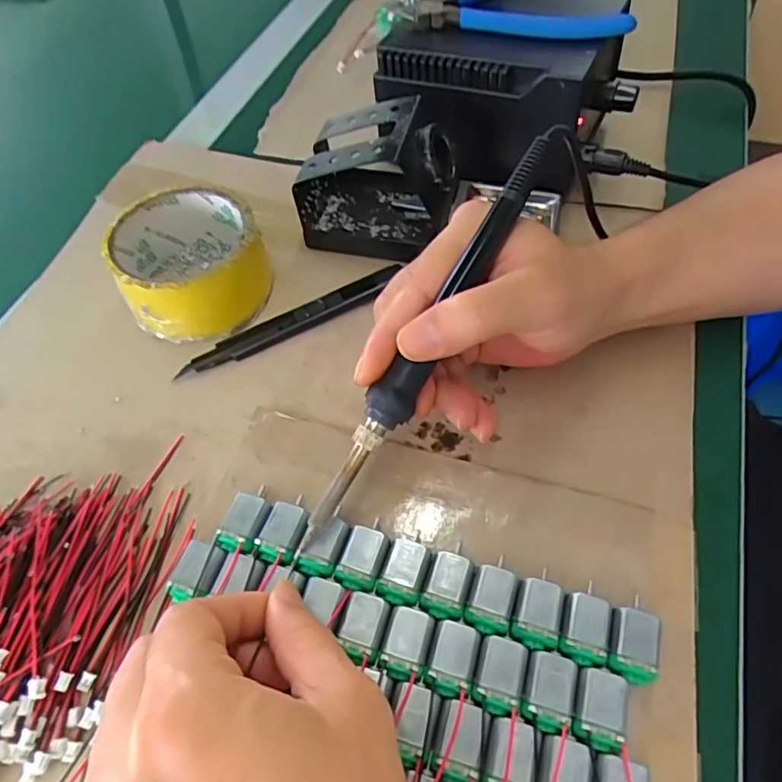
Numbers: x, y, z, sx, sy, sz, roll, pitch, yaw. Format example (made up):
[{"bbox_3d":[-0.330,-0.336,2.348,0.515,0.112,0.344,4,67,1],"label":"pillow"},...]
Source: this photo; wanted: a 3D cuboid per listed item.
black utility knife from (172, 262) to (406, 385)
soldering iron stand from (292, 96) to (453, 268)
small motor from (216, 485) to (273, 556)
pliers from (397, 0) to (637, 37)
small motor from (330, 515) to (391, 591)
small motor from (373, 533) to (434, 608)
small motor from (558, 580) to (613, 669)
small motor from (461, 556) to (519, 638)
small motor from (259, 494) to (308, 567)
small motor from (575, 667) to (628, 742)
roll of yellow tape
[{"bbox_3d":[-0.058,-0.041,0.332,0.140,0.013,0.017,-24,59,-13],"label":"black utility knife"},{"bbox_3d":[-0.006,-0.134,0.356,0.112,0.074,0.071,13,58,10],"label":"soldering iron stand"},{"bbox_3d":[-0.066,0.060,0.265,0.017,0.016,0.034,15,59,11],"label":"small motor"},{"bbox_3d":[0.087,-0.269,0.374,0.144,0.021,0.108,14,58,11],"label":"pliers"},{"bbox_3d":[-0.012,0.075,0.253,0.019,0.014,0.031,15,59,12],"label":"small motor"},{"bbox_3d":[0.007,0.078,0.248,0.019,0.014,0.032,13,58,10],"label":"small motor"},{"bbox_3d":[0.080,0.099,0.235,0.019,0.017,0.028,14,59,11],"label":"small motor"},{"bbox_3d":[0.044,0.090,0.242,0.018,0.017,0.028,18,59,13],"label":"small motor"},{"bbox_3d":[-0.048,0.066,0.261,0.018,0.015,0.031,9,58,8],"label":"small motor"},{"bbox_3d":[0.081,0.122,0.220,0.017,0.018,0.022,14,59,11],"label":"small motor"},{"bbox_3d":[-0.121,-0.078,0.340,0.084,0.047,0.093,-26,60,-14],"label":"roll of yellow tape"}]

